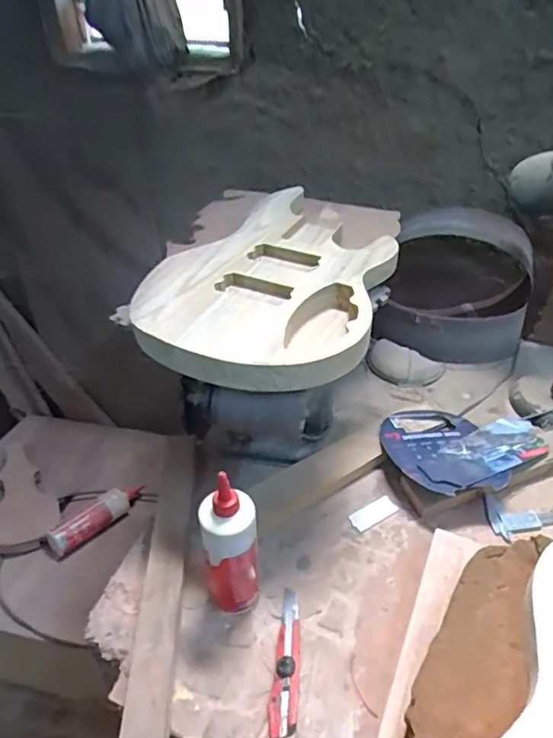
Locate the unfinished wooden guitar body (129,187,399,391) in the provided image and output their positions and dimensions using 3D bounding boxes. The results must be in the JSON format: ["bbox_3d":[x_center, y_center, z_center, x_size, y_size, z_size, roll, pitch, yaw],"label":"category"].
[{"bbox_3d":[0.011,-0.128,0.806,0.330,0.056,0.435,23,47,27],"label":"unfinished wooden guitar body"}]

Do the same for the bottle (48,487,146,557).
[{"bbox_3d":[-0.412,0.340,1.286,0.062,0.053,0.233,24,37,30],"label":"bottle"}]

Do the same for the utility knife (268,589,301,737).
[{"bbox_3d":[0.014,0.357,0.689,0.033,0.019,0.178,2,41,6],"label":"utility knife"}]

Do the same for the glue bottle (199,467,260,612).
[{"bbox_3d":[-0.055,0.226,0.687,0.075,0.226,0.057,-12,41,-10],"label":"glue bottle"}]

